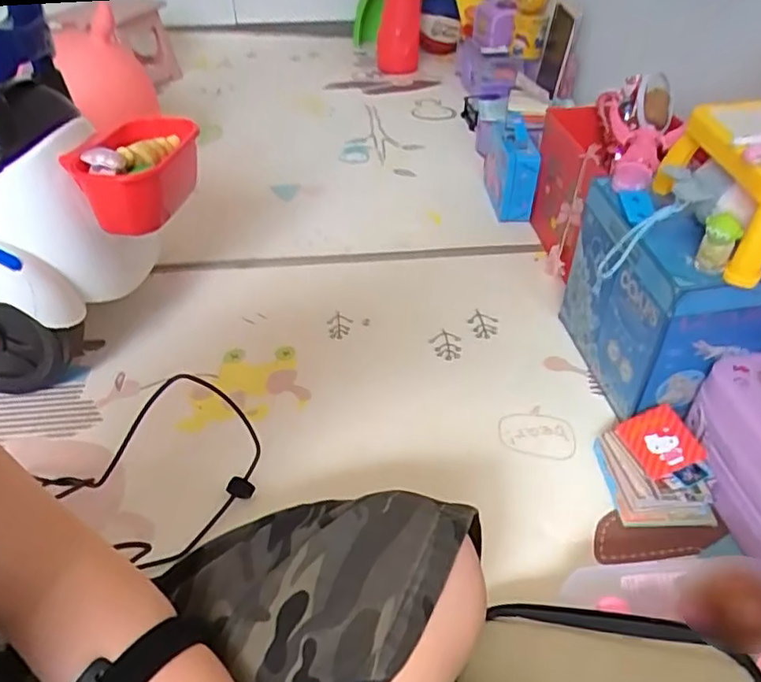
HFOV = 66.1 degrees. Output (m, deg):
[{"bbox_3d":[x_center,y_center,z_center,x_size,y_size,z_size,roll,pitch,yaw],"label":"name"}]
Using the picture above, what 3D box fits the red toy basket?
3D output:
[{"bbox_3d":[-0.307,-0.215,0.731,0.122,0.073,0.202,0,39,1],"label":"red toy basket"}]

